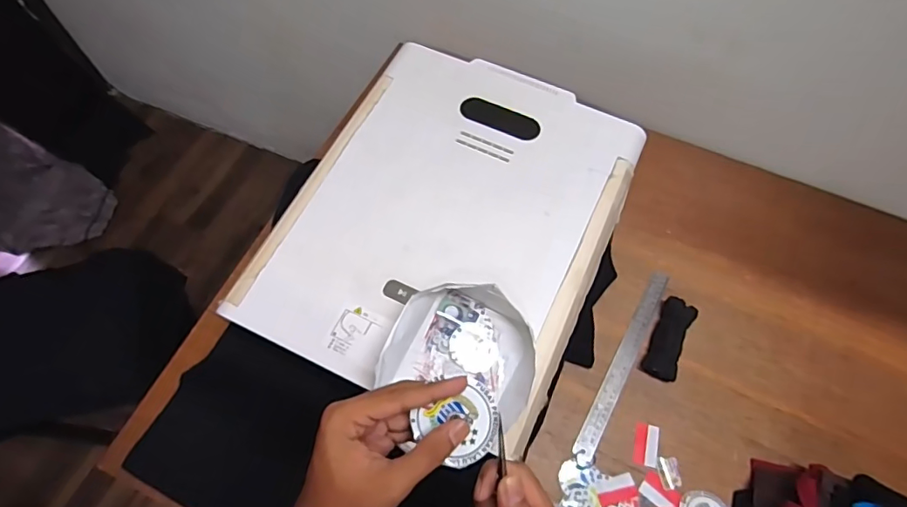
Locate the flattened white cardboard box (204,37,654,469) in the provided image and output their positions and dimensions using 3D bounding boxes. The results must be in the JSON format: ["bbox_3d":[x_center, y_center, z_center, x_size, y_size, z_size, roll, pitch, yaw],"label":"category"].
[{"bbox_3d":[0.001,-0.056,0.671,0.396,0.033,0.494,24,67,8],"label":"flattened white cardboard box"}]

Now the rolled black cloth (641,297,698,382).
[{"bbox_3d":[0.327,0.131,0.755,0.047,0.032,0.125,25,67,9],"label":"rolled black cloth"}]

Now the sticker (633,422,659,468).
[{"bbox_3d":[0.274,0.270,0.705,0.033,0.004,0.057,14,65,8],"label":"sticker"}]

